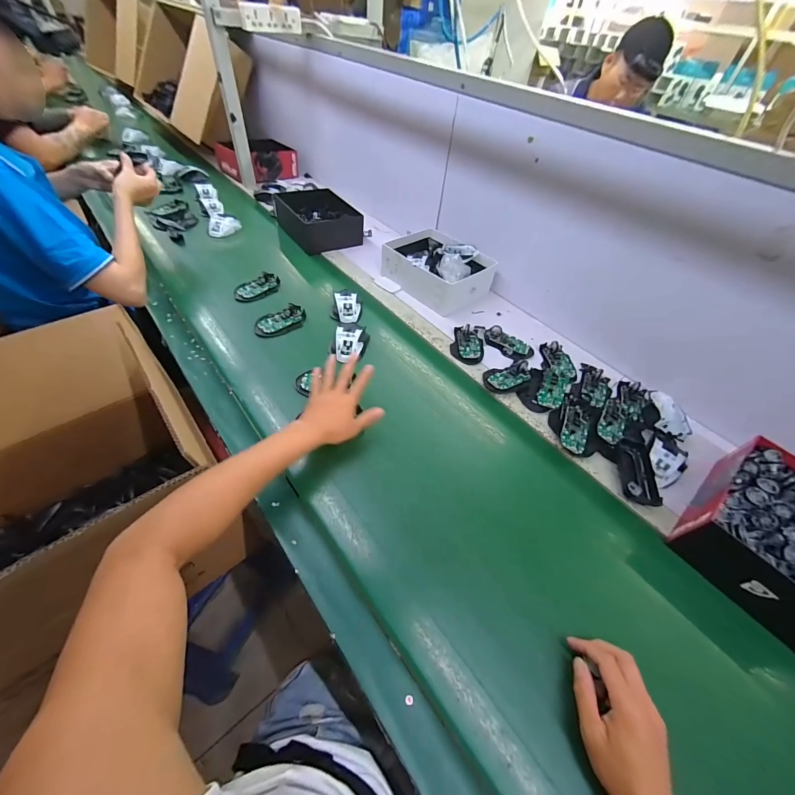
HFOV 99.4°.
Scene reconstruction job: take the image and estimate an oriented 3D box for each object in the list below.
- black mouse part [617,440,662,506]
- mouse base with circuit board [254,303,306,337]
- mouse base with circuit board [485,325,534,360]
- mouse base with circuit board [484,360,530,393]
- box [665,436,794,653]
[{"bbox_3d":[0.397,0.120,0.558,0.051,0.017,0.109,11,49,3],"label":"black mouse part"},{"bbox_3d":[-0.259,-0.170,0.748,0.114,0.018,0.062,-31,60,-29],"label":"mouse base with circuit board"},{"bbox_3d":[0.255,-0.127,0.765,0.112,0.035,0.056,31,53,19],"label":"mouse base with circuit board"},{"bbox_3d":[0.225,-0.042,0.689,0.099,0.025,0.065,-7,51,-13],"label":"mouse base with circuit board"},{"bbox_3d":[0.543,0.194,0.475,0.238,0.083,0.191,-25,57,-25],"label":"box"}]

